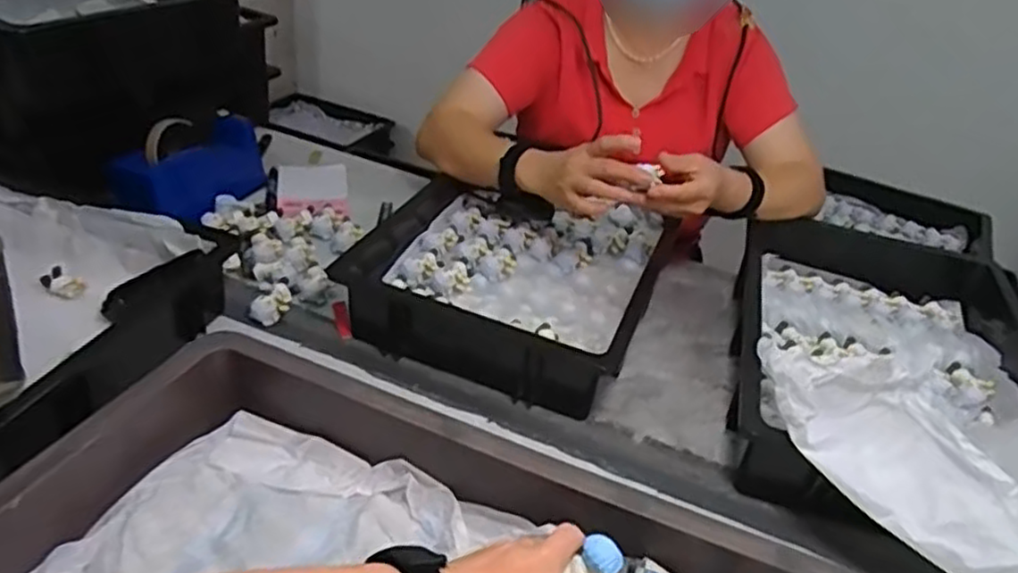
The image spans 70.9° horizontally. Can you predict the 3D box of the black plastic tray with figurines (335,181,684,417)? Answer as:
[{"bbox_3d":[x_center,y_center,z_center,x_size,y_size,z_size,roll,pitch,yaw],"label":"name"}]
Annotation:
[{"bbox_3d":[0.017,-0.026,0.874,0.315,0.087,0.367,17,35,14],"label":"black plastic tray with figurines"}]

